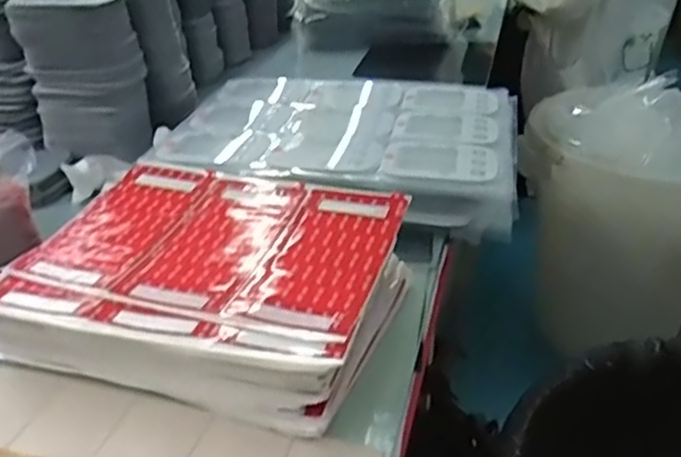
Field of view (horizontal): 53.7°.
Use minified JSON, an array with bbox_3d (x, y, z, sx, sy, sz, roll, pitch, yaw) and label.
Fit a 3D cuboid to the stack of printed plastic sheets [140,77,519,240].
[{"bbox_3d":[0.005,-0.127,0.851,0.416,0.063,0.364,5,32,10],"label":"stack of printed plastic sheets"}]

